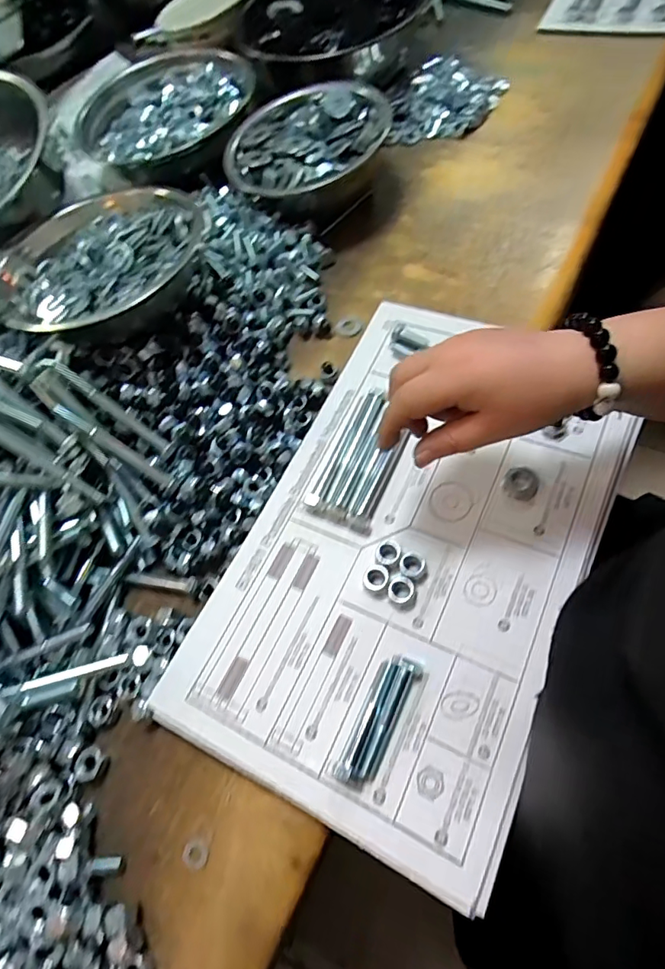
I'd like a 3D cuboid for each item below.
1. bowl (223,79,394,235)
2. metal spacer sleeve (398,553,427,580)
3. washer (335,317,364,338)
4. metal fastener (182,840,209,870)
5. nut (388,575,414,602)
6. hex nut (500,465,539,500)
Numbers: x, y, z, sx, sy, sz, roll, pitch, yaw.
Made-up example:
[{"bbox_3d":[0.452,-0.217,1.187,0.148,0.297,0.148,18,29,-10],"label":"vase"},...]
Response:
[{"bbox_3d":[-0.025,-0.350,0.535,0.153,0.067,0.159,-4,64,8],"label":"bowl"},{"bbox_3d":[0.055,0.056,0.344,0.017,0.009,0.018,-4,64,8],"label":"metal spacer sleeve"},{"bbox_3d":[0.016,-0.152,0.480,0.027,0.005,0.027,-2,57,4],"label":"washer"},{"bbox_3d":[-0.085,0.230,0.311,0.017,0.006,0.015,2,63,5],"label":"metal fastener"},{"bbox_3d":[0.046,0.071,0.337,0.016,0.010,0.017,16,68,16],"label":"nut"},{"bbox_3d":[0.135,-0.002,0.360,0.024,0.006,0.026,18,69,17],"label":"hex nut"}]

